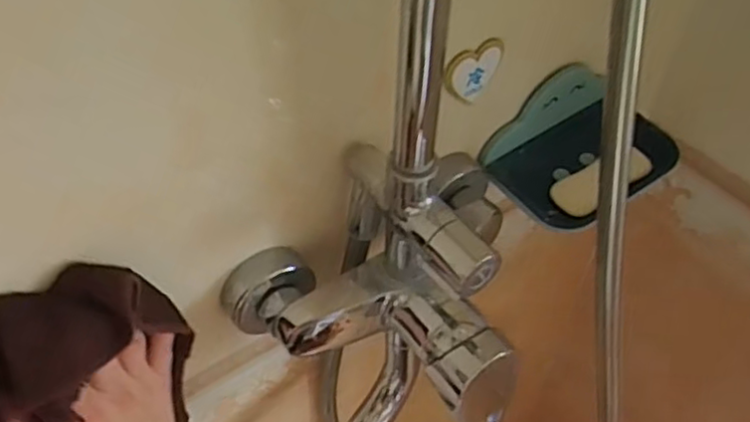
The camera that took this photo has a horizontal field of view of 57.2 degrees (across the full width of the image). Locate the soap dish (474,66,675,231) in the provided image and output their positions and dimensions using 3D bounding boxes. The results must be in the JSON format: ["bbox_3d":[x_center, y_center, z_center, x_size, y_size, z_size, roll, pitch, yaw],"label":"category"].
[{"bbox_3d":[0.155,-0.050,0.501,0.144,0.070,0.088,-26,55,-21],"label":"soap dish"}]

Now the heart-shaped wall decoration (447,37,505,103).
[{"bbox_3d":[0.065,-0.088,0.435,0.041,0.035,0.011,-27,55,-22],"label":"heart-shaped wall decoration"}]

